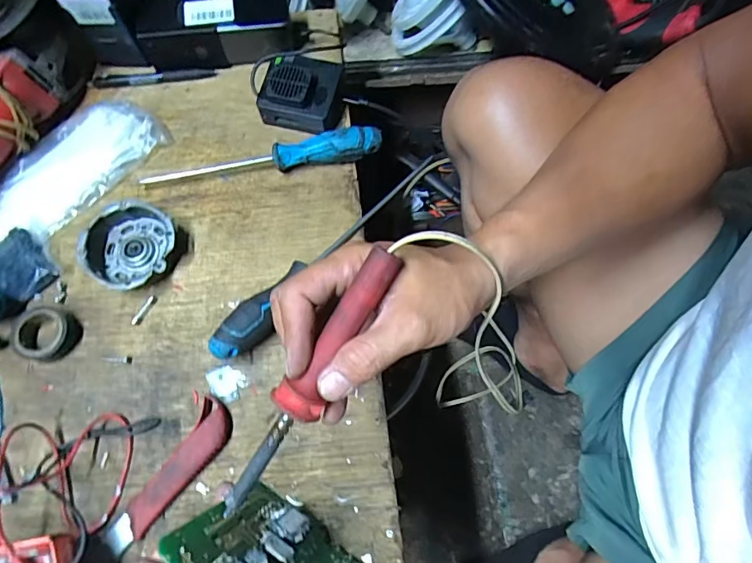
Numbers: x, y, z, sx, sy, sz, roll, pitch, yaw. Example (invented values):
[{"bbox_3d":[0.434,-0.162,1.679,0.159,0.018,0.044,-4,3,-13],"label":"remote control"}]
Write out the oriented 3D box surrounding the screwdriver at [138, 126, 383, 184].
[{"bbox_3d":[-0.116,-0.126,0.491,0.240,0.034,0.024,-9,72,-4],"label":"screwdriver"}]

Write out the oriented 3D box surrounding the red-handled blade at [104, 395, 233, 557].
[{"bbox_3d":[-0.172,0.166,0.404,0.036,0.020,0.138,32,74,9],"label":"red-handled blade"}]

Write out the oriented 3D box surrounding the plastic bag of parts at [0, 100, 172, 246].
[{"bbox_3d":[-0.324,-0.109,0.486,0.097,0.017,0.213,37,75,11],"label":"plastic bag of parts"}]

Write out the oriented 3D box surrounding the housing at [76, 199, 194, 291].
[{"bbox_3d":[-0.236,-0.033,0.459,0.089,0.030,0.084,0,71,-1],"label":"housing"}]

